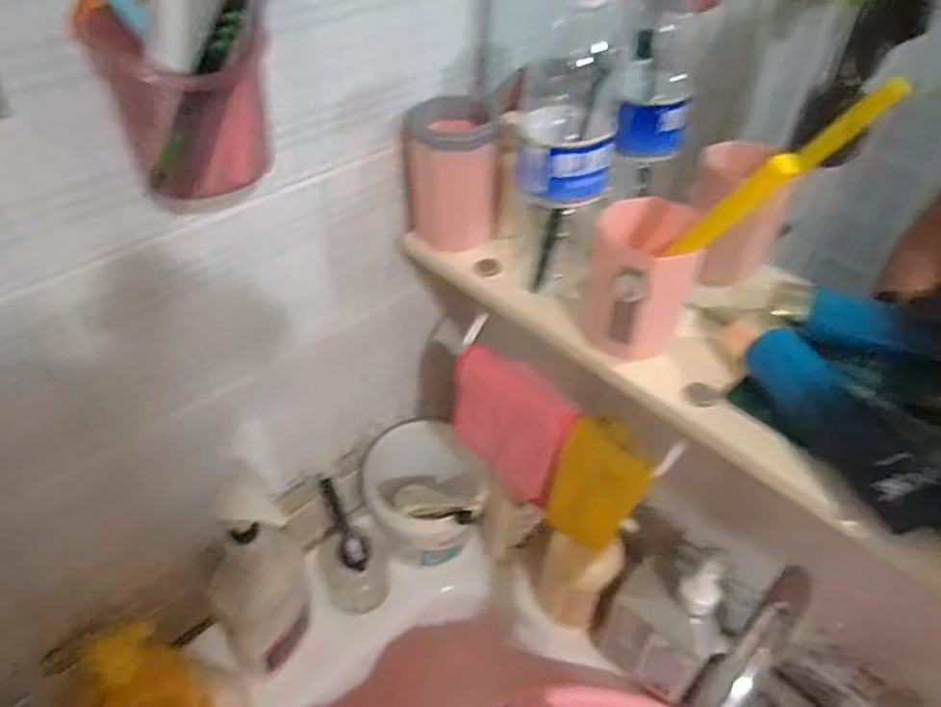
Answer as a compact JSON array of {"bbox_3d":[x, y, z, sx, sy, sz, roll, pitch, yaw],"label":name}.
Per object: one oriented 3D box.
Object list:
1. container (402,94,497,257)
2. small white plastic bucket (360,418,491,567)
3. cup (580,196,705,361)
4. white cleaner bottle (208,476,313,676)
[{"bbox_3d":[-0.017,-0.149,0.550,0.071,0.101,0.084,-1,44,-5],"label":"container"},{"bbox_3d":[-0.050,0.163,0.741,0.121,0.123,0.144,-8,45,-11],"label":"small white plastic bucket"},{"bbox_3d":[0.119,-0.052,0.463,0.068,0.087,0.075,17,46,13],"label":"cup"},{"bbox_3d":[-0.183,0.207,0.586,0.042,0.238,0.090,35,52,28],"label":"white cleaner bottle"}]

